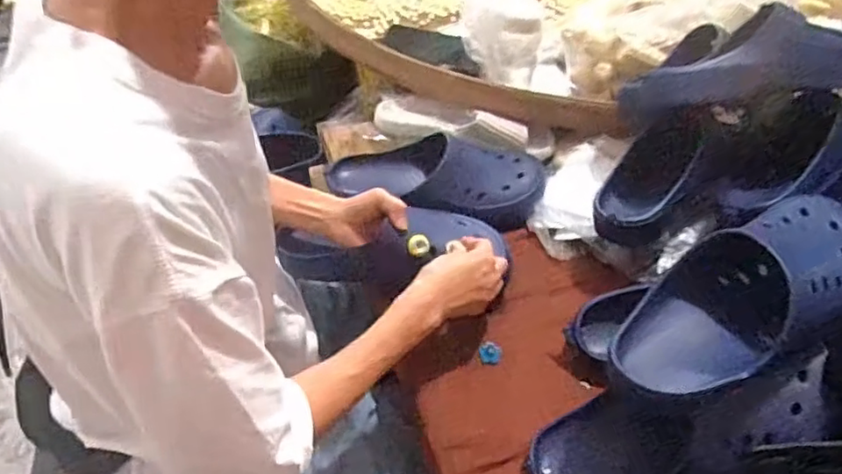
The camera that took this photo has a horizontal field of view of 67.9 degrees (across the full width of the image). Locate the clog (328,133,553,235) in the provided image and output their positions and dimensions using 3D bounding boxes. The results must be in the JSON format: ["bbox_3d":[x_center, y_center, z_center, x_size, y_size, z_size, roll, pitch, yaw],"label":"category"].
[{"bbox_3d":[0.025,-0.075,0.845,0.297,0.084,0.111,-3,47,-5],"label":"clog"}]

